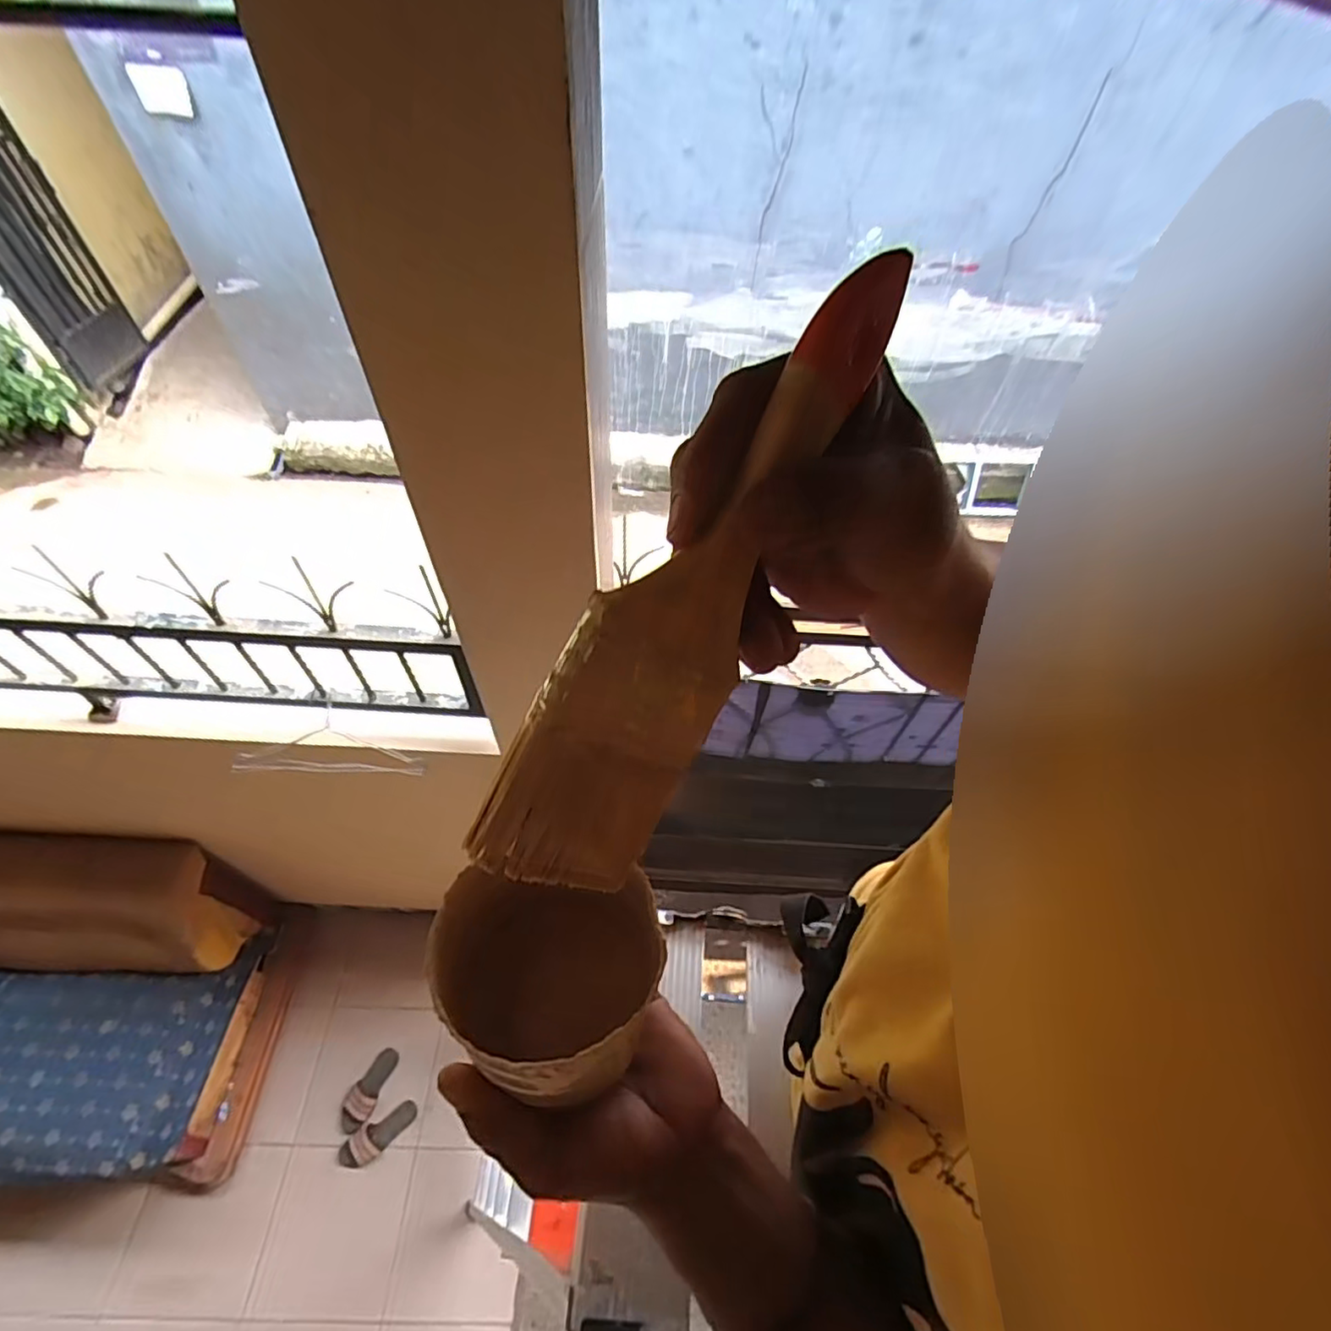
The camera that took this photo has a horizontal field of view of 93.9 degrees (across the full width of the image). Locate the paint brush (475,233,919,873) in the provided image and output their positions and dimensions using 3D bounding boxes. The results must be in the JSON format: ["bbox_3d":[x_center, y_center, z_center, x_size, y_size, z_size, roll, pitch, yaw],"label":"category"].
[{"bbox_3d":[0.011,-0.025,0.180,0.008,0.058,0.201,31,95,50],"label":"paint brush"}]

